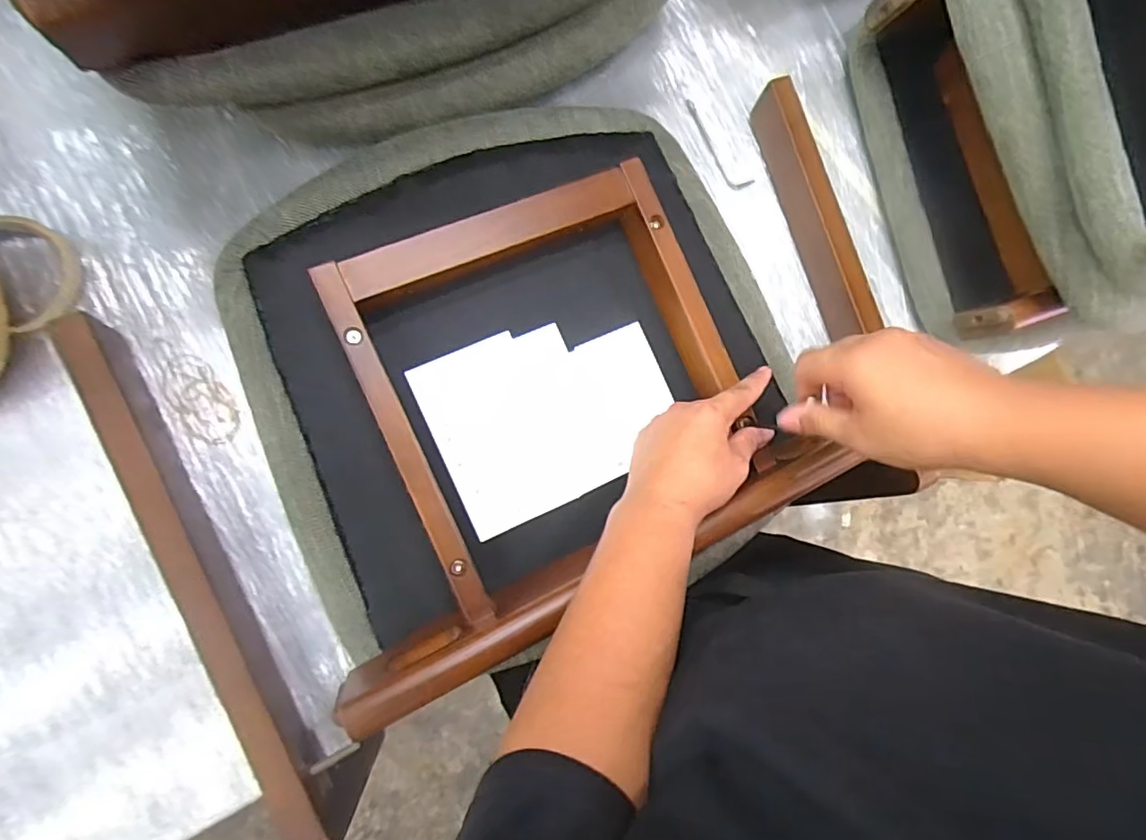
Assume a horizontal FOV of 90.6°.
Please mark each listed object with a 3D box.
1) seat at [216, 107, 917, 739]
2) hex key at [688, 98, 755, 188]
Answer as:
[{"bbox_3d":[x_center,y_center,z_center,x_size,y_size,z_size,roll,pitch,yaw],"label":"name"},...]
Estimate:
[{"bbox_3d":[-0.028,-0.054,0.477,0.451,0.119,0.420,-17,90,-9],"label":"seat"},{"bbox_3d":[0.151,-0.295,0.611,0.028,0.004,0.113,-35,88,-17],"label":"hex key"}]

